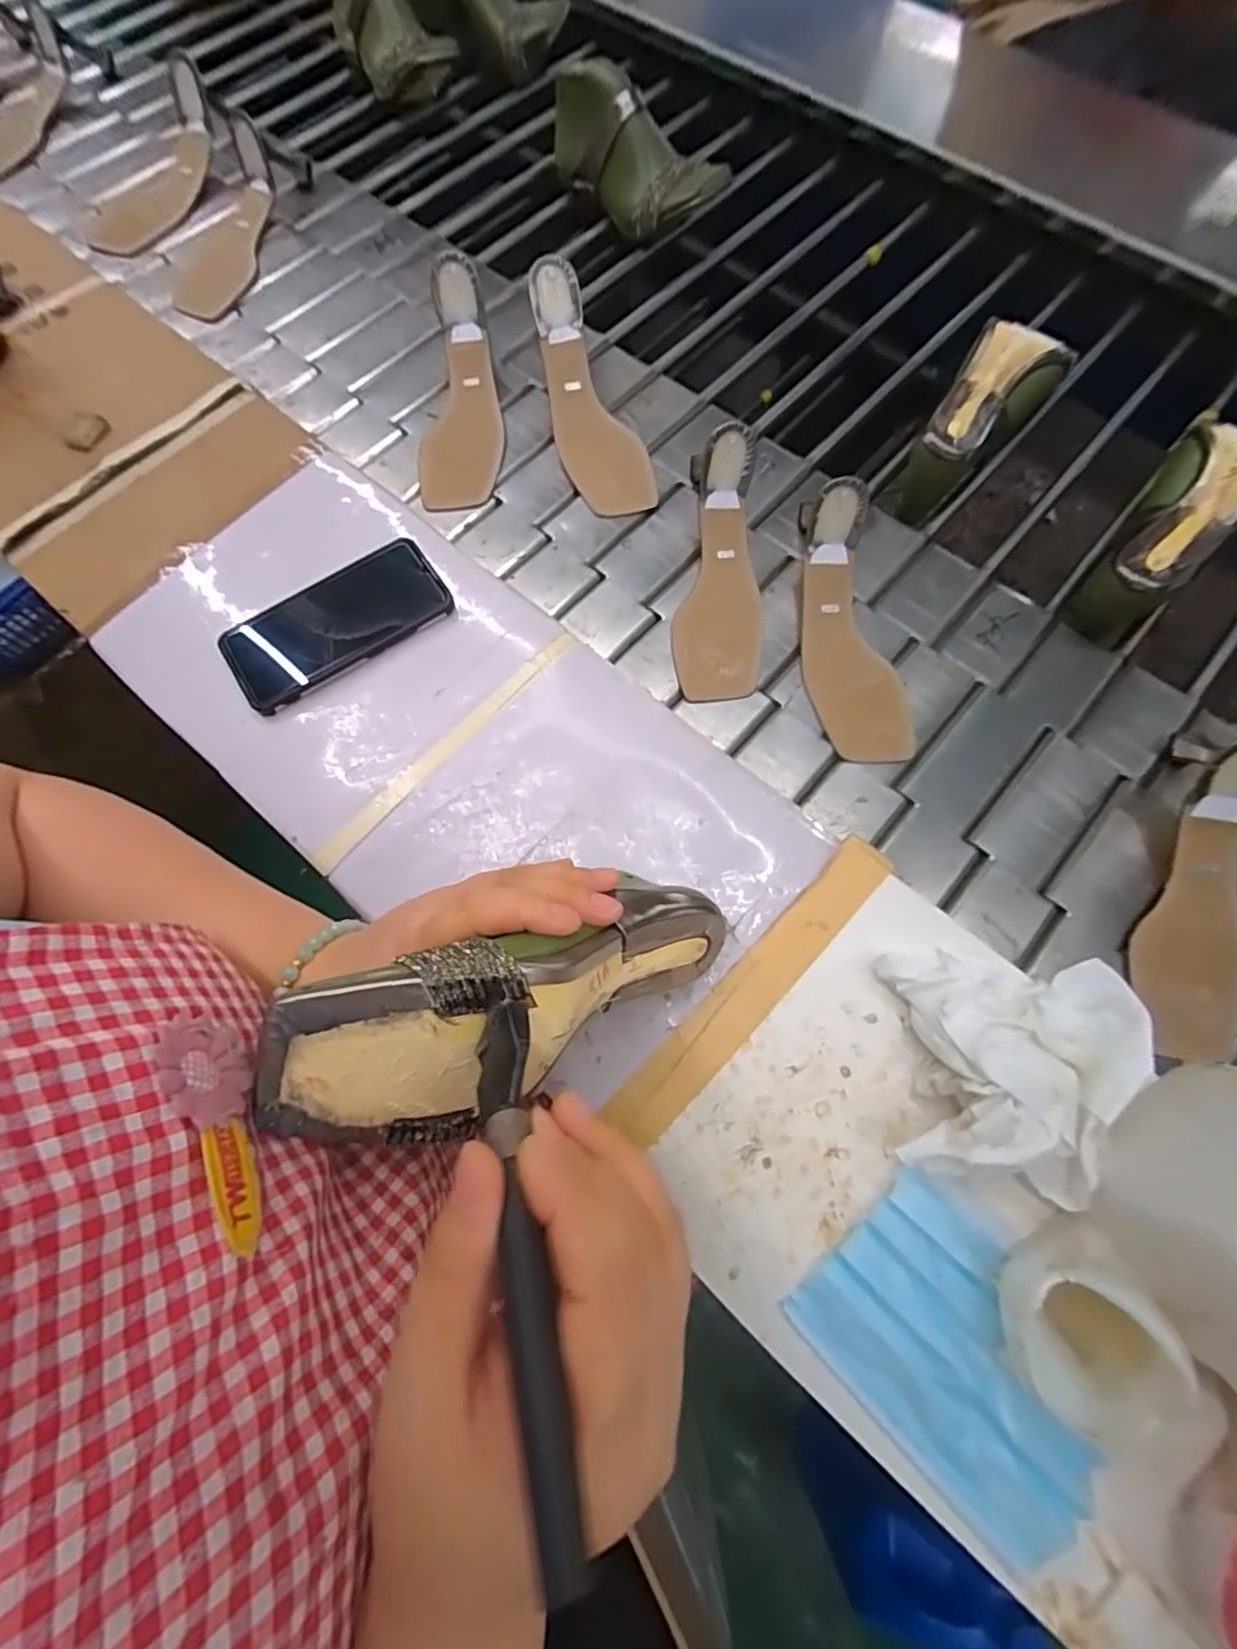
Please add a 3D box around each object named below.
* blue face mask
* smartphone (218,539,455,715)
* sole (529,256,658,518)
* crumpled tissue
[{"bbox_3d":[0.175,0.270,0.307,0.105,0.015,0.142,-41,80,-12],"label":"blue face mask"},{"bbox_3d":[-0.210,-0.150,0.455,0.162,0.019,0.072,-31,79,-10],"label":"smartphone"},{"bbox_3d":[-0.031,-0.385,0.550,0.065,0.043,0.222,-21,93,-6],"label":"sole"},{"bbox_3d":[0.216,0.133,0.331,0.135,0.045,0.124,7,72,4],"label":"crumpled tissue"}]

